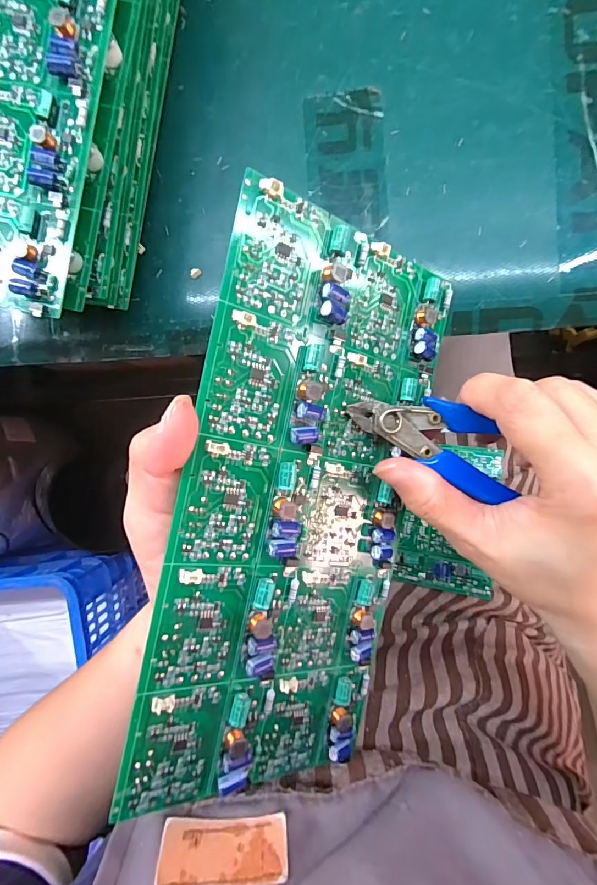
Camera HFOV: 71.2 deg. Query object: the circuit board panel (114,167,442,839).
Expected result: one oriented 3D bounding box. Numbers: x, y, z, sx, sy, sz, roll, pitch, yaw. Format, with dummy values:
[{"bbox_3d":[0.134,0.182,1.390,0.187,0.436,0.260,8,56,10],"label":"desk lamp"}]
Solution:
[{"bbox_3d":[0.005,0.028,0.165,0.102,0.006,0.220,11,91,-32],"label":"circuit board panel"}]

